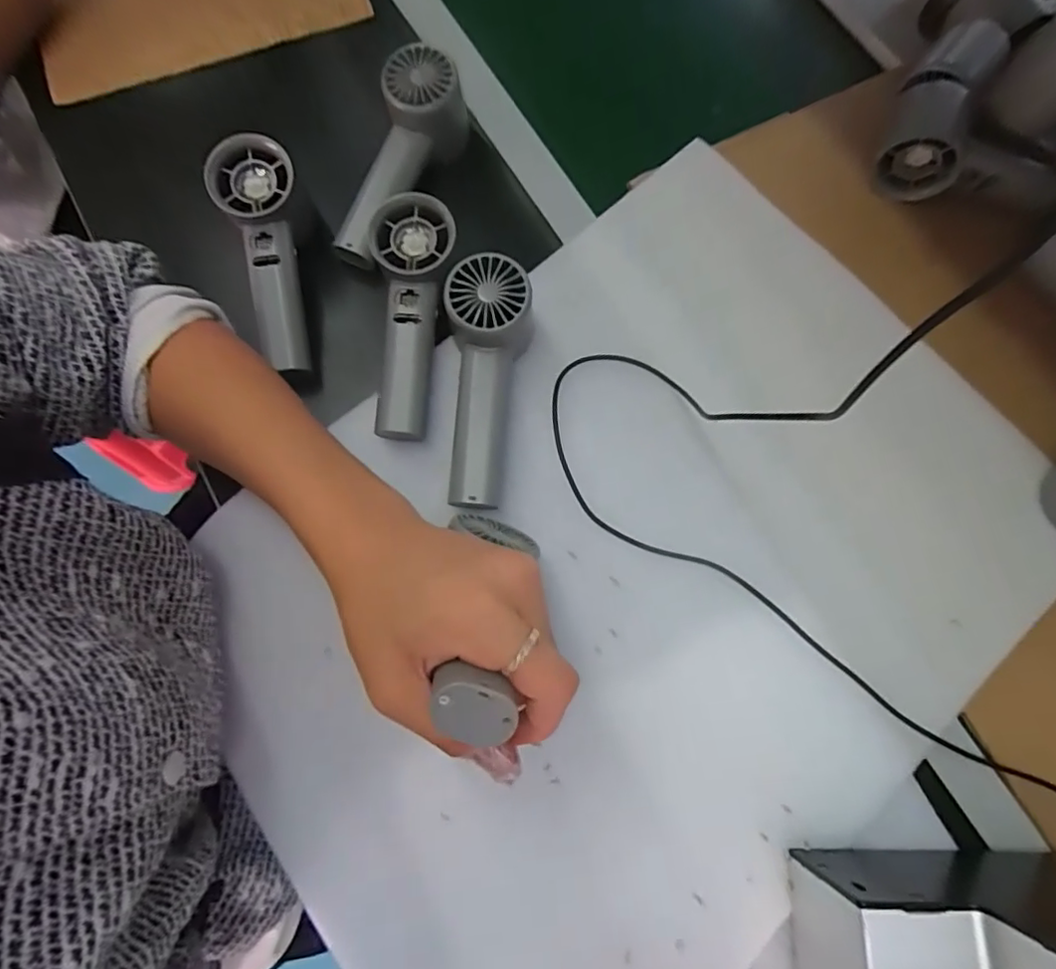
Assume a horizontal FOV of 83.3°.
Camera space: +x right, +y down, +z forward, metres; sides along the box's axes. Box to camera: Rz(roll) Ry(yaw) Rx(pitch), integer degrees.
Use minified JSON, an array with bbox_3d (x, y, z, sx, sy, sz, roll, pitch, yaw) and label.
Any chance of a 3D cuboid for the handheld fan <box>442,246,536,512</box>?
[{"bbox_3d":[-0.028,-0.064,0.385,0.051,0.043,0.156,4,88,0],"label":"handheld fan"}]

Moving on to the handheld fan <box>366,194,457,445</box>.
[{"bbox_3d":[-0.079,-0.110,0.397,0.052,0.046,0.160,4,93,0],"label":"handheld fan"}]

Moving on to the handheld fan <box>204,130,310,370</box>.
[{"bbox_3d":[-0.182,-0.157,0.417,0.049,0.033,0.154,-7,112,-3],"label":"handheld fan"}]

